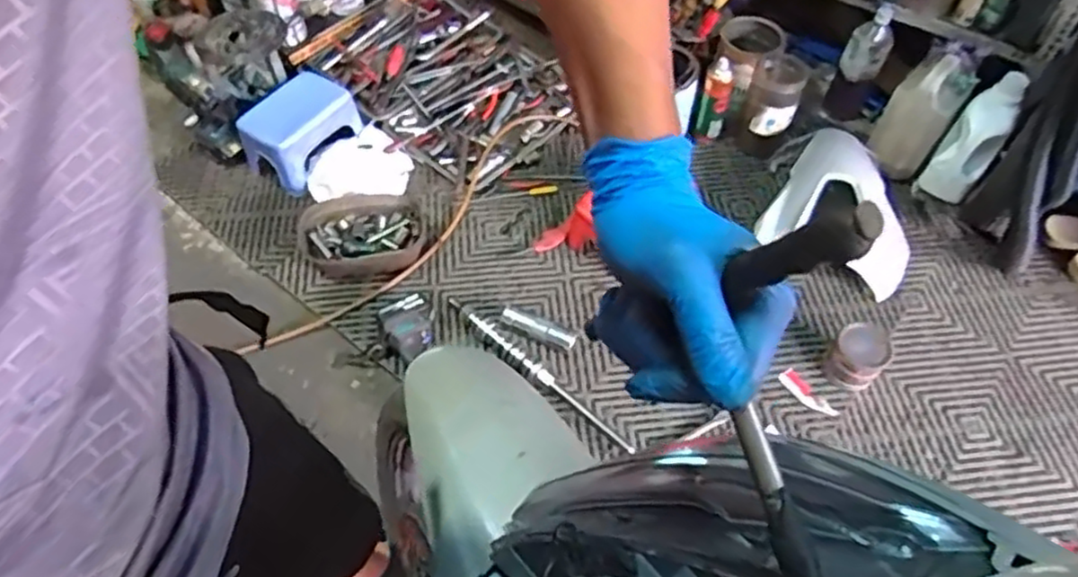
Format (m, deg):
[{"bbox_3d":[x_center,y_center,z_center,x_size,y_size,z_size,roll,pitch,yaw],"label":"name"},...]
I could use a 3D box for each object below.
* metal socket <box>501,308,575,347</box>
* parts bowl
[{"bbox_3d":[-0.002,0.084,1.464,0.162,0.040,0.032,22,59,14],"label":"metal socket"},{"bbox_3d":[-0.398,-0.121,1.600,0.264,0.054,0.213,-15,58,-10],"label":"parts bowl"}]

